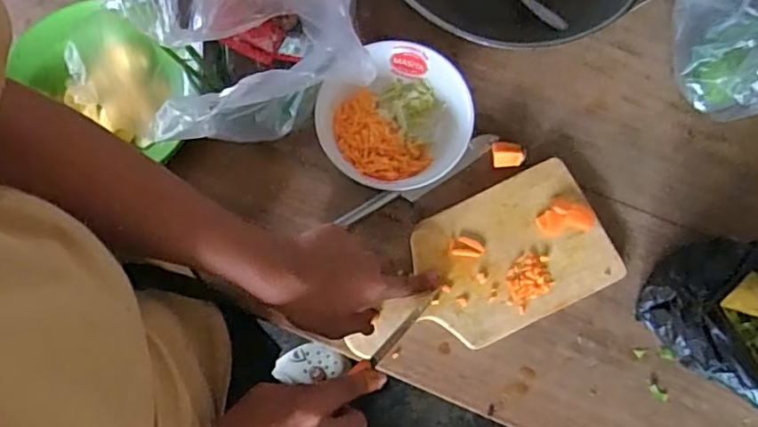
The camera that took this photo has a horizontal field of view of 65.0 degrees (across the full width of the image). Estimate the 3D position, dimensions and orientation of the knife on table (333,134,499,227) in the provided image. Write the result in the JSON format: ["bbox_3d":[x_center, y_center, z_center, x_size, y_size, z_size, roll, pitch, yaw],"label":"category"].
[{"bbox_3d":[0.044,-0.032,0.629,0.191,0.019,0.022,-31,78,-7],"label":"knife on table"}]

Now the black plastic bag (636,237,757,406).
[{"bbox_3d":[0.326,0.100,0.549,0.119,0.105,0.152,-23,77,-5],"label":"black plastic bag"}]

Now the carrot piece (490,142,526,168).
[{"bbox_3d":[0.136,-0.062,0.628,0.033,0.015,0.028,-1,76,0],"label":"carrot piece"}]

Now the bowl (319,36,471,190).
[{"bbox_3d":[0.016,-0.094,0.622,0.152,0.056,0.151,0,76,1],"label":"bowl"}]

